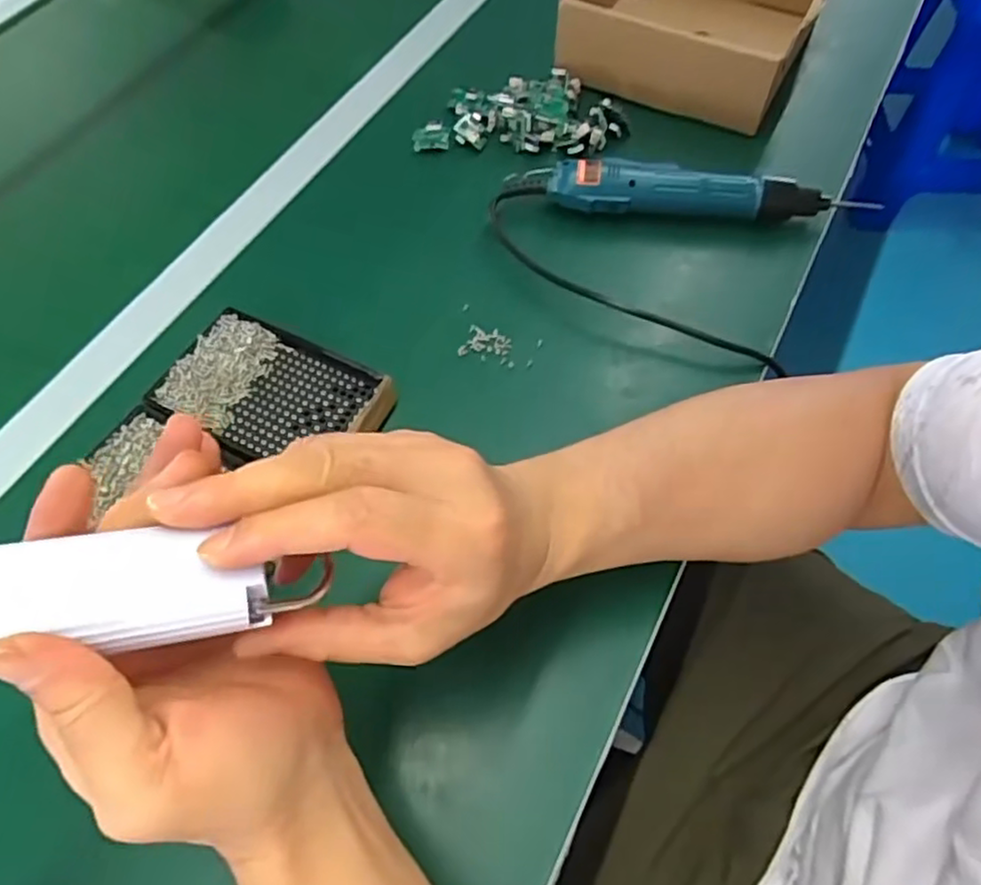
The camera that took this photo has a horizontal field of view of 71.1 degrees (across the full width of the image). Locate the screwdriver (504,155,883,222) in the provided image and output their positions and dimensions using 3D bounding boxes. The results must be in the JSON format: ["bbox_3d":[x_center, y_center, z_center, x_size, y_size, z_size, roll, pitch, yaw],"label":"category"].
[{"bbox_3d":[0.149,-0.194,0.529,0.259,0.038,0.034,2,60,3],"label":"screwdriver"}]

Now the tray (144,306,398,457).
[{"bbox_3d":[-0.139,-0.030,0.452,0.144,0.025,0.085,22,63,14],"label":"tray"}]

